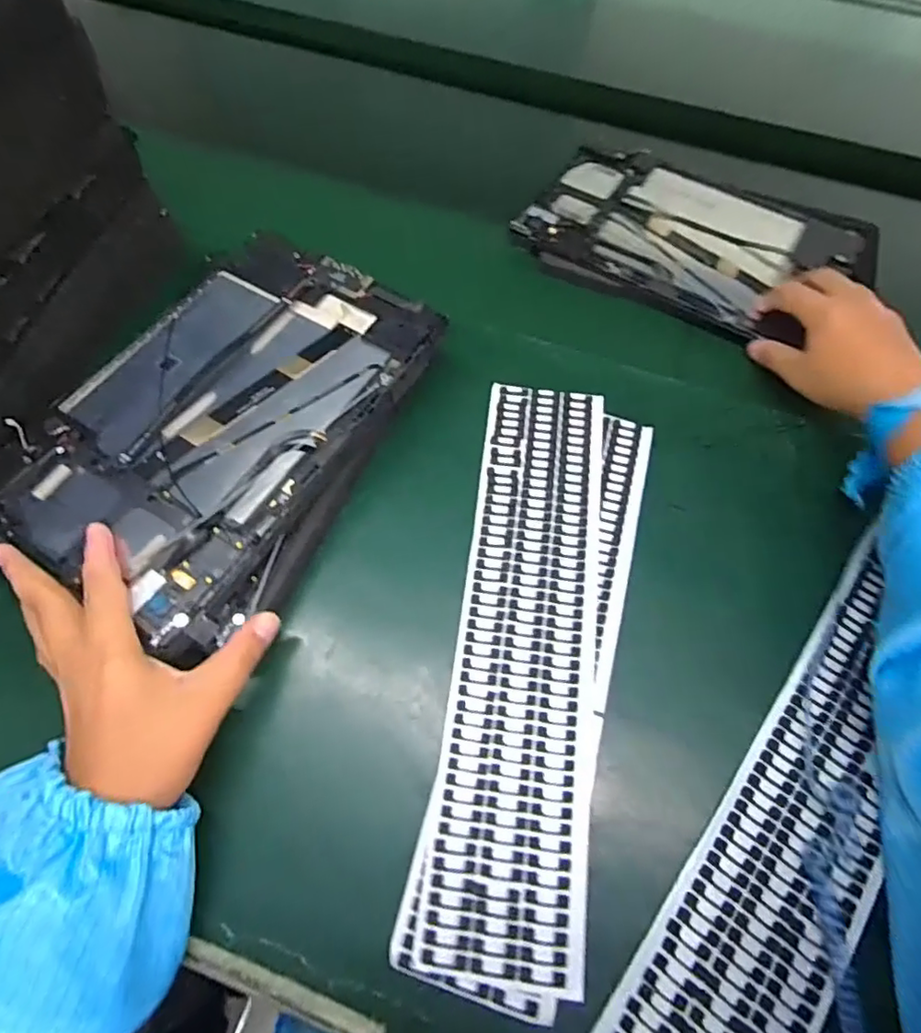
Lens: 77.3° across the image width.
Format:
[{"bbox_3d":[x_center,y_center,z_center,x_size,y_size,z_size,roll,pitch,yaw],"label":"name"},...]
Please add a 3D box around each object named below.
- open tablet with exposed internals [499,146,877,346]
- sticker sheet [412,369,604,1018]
[{"bbox_3d":[0.183,-0.214,0.448,0.247,0.013,0.165,28,67,12],"label":"open tablet with exposed internals"},{"bbox_3d":[0.037,0.058,0.310,0.073,0.005,0.307,8,64,3],"label":"sticker sheet"}]

